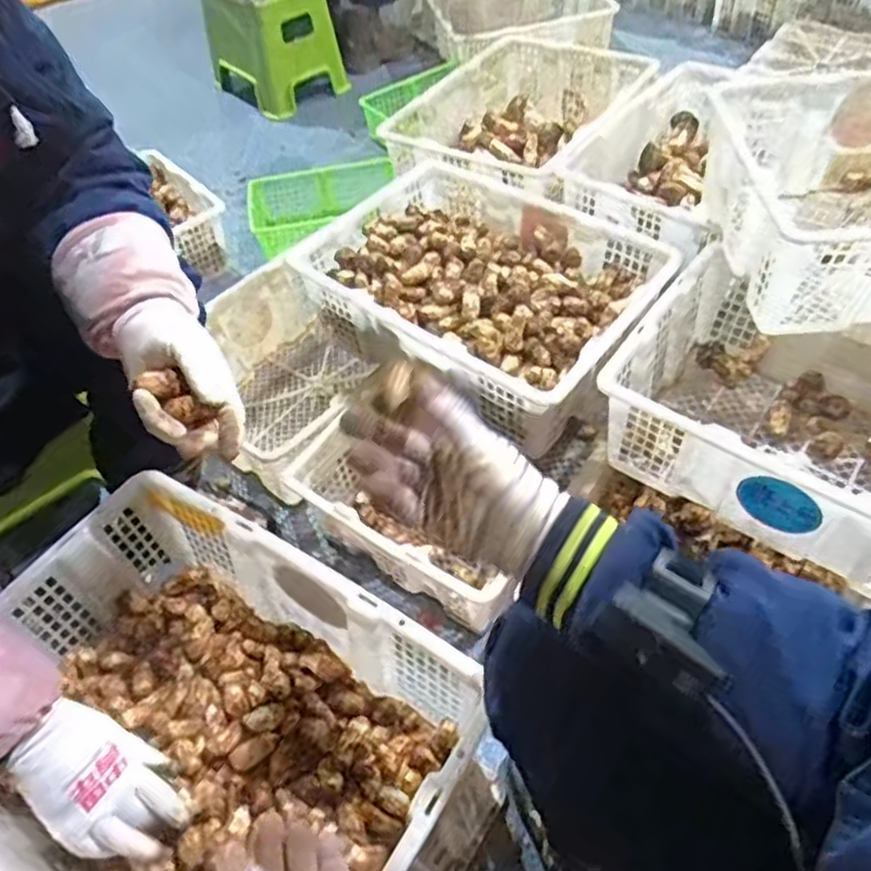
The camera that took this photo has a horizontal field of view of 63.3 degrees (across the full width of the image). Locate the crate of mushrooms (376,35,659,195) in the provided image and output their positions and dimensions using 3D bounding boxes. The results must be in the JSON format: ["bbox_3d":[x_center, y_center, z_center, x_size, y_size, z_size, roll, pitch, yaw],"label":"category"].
[{"bbox_3d":[0.156,-0.618,1.437,0.378,0.174,0.575,19,54,19],"label":"crate of mushrooms"}]

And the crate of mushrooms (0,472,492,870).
[{"bbox_3d":[-0.241,0.284,0.698,0.450,0.152,0.354,26,56,24],"label":"crate of mushrooms"}]

